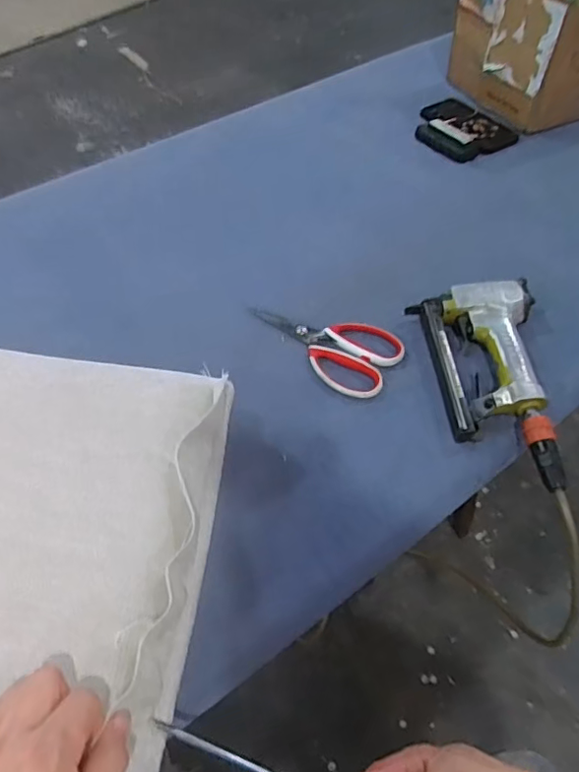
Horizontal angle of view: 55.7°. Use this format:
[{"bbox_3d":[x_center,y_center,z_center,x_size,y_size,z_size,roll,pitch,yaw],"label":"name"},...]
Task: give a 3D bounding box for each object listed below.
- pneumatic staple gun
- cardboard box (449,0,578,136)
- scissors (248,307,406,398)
[{"bbox_3d":[0.222,-0.036,0.604,0.137,0.045,0.182,-8,53,-6],"label":"pneumatic staple gun"},{"bbox_3d":[0.454,-0.574,0.910,0.289,0.203,0.240,-17,55,-12],"label":"cardboard box"},{"bbox_3d":[0.035,-0.054,0.632,0.181,0.013,0.092,28,58,20],"label":"scissors"}]

